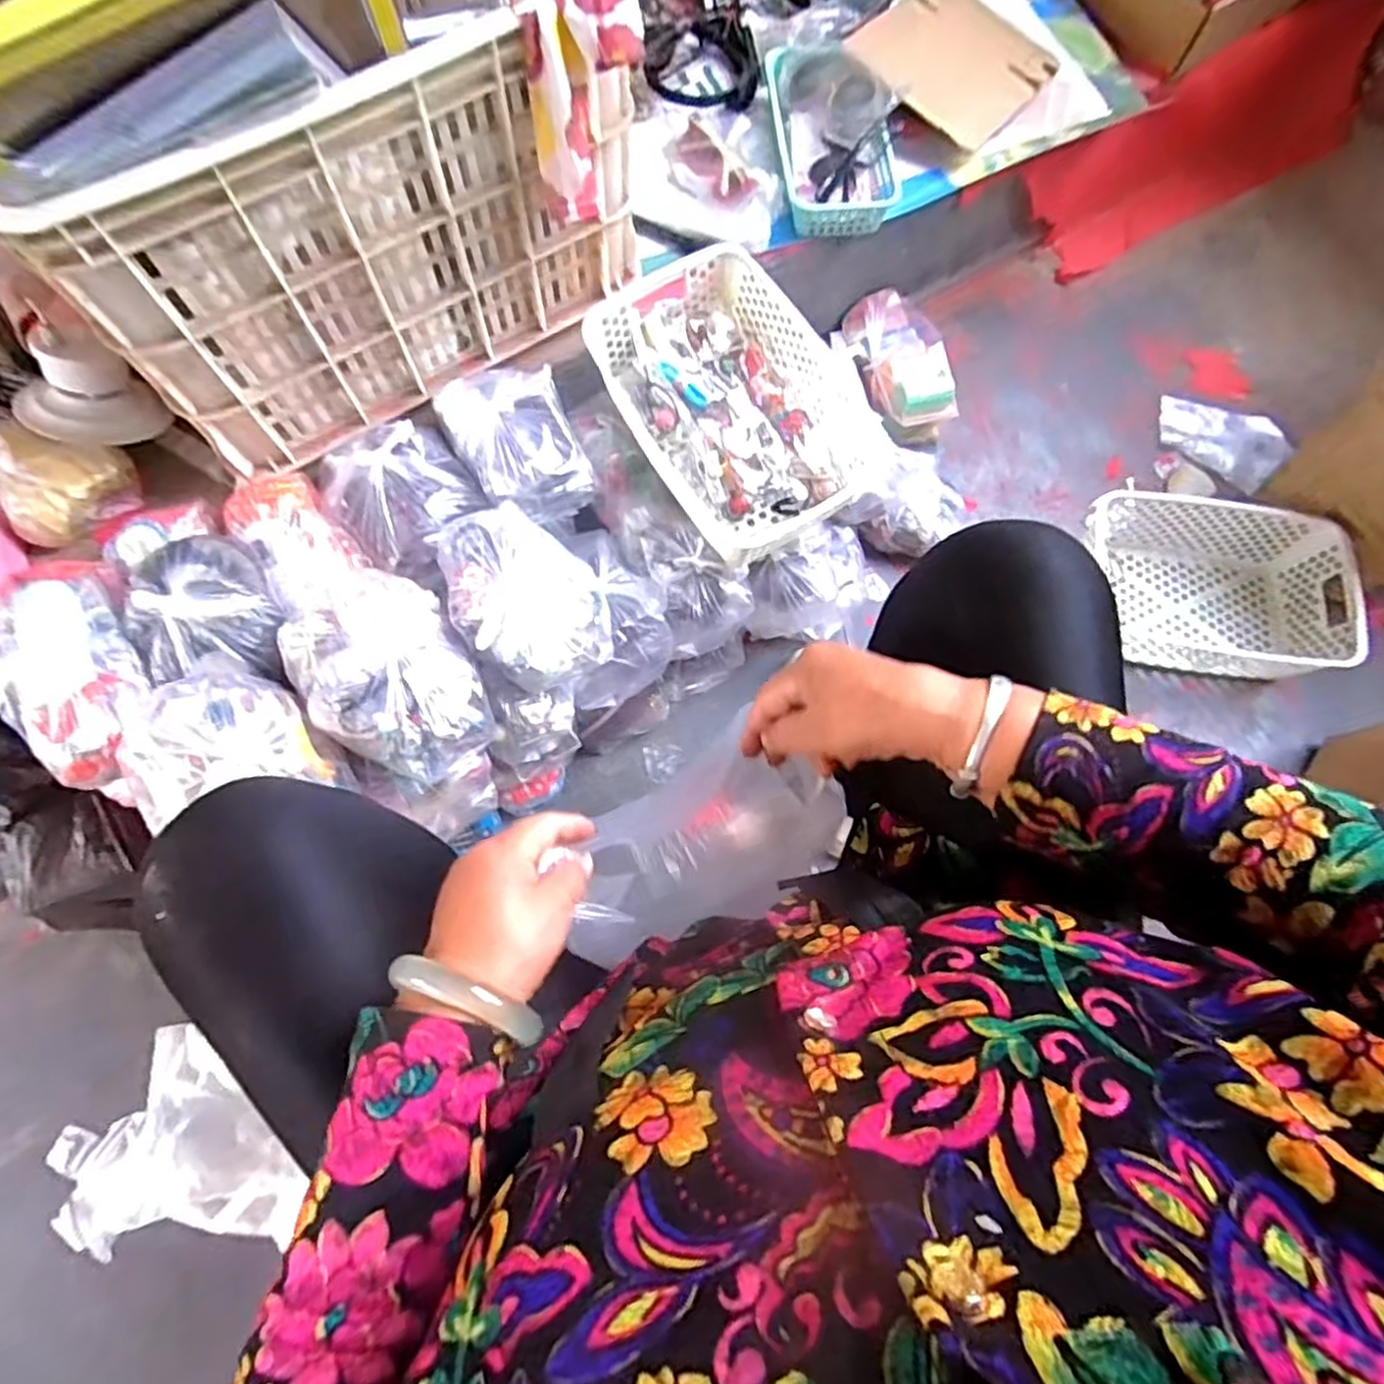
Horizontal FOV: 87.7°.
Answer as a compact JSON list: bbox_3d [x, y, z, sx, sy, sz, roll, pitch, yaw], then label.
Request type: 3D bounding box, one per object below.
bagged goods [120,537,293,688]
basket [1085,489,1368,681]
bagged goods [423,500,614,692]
[{"bbox_3d":[-0.423,-0.070,0.621,0.114,0.066,0.135,-20,77,-6],"label":"bagged goods"},{"bbox_3d":[0.626,-0.133,0.885,0.289,0.099,0.202,13,75,2],"label":"basket"},{"bbox_3d":[-0.155,-0.091,0.664,0.135,0.075,0.177,-21,77,-6],"label":"bagged goods"}]

